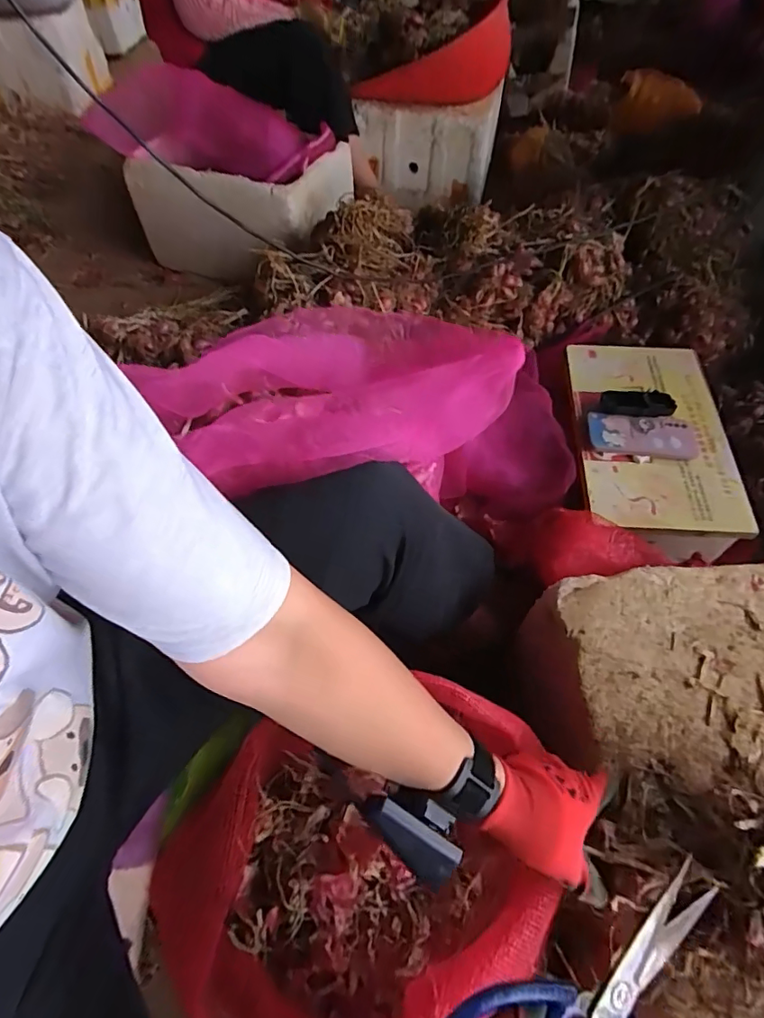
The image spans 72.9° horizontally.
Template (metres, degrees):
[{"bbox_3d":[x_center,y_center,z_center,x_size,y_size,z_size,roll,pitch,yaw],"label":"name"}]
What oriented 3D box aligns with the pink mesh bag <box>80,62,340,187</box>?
[{"bbox_3d":[-0.408,-0.871,1.195,0.549,0.133,0.218,15,59,10],"label":"pink mesh bag"}]

